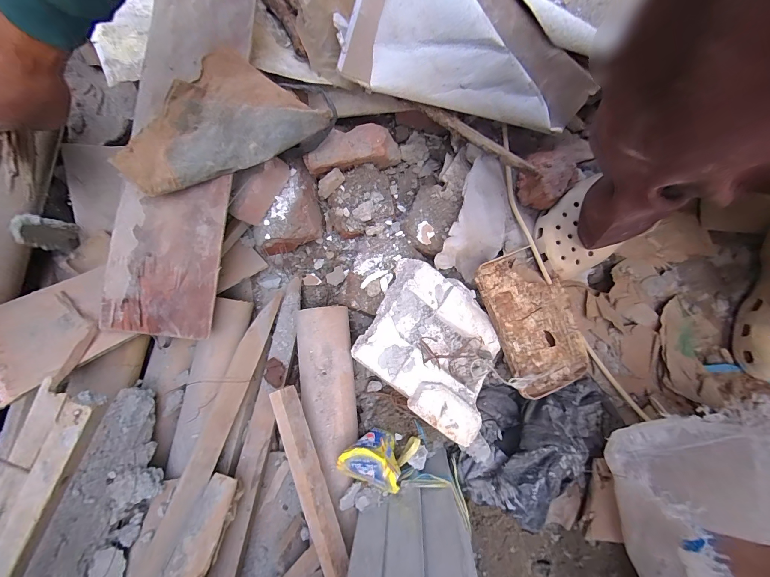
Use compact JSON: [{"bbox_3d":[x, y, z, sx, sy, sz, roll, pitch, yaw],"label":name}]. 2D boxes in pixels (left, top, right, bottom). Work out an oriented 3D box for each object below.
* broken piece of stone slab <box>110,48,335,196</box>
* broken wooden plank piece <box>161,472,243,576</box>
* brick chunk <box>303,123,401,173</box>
[{"bbox_3d":[-0.190,-0.197,0.383,0.230,0.068,0.111,-34,81,-5],"label":"broken piece of stone slab"},{"bbox_3d":[-0.199,0.276,0.355,0.040,0.022,0.130,16,57,3],"label":"broken wooden plank piece"},{"bbox_3d":[-0.043,-0.203,0.494,0.154,0.063,0.058,-19,79,-22],"label":"brick chunk"}]

